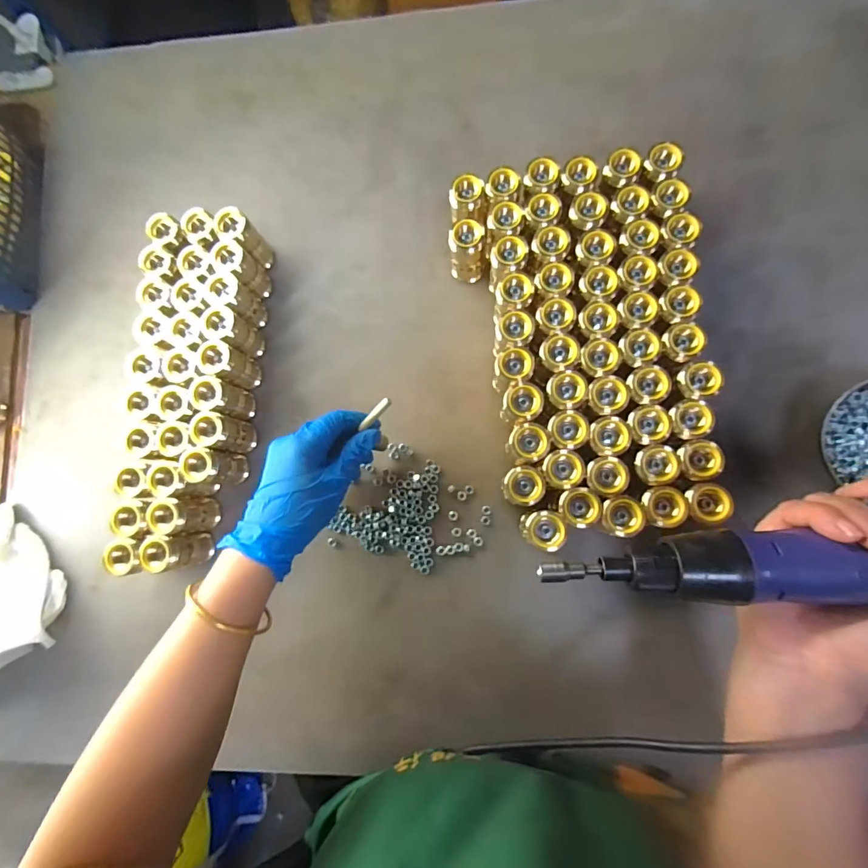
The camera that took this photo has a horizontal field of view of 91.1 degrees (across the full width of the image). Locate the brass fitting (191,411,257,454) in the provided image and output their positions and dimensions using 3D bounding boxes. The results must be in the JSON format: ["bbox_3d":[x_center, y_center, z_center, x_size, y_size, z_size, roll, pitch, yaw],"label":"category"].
[{"bbox_3d":[-0.196,0.000,0.404,0.028,0.064,0.032,8,84,7],"label":"brass fitting"}]

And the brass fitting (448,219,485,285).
[{"bbox_3d":[0.031,-0.171,0.401,0.030,0.059,0.027,7,84,6],"label":"brass fitting"}]

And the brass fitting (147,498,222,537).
[{"bbox_3d":[-0.231,0.076,0.397,0.028,0.063,0.031,4,83,6],"label":"brass fitting"}]

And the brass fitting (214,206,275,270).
[{"bbox_3d":[-0.188,-0.195,0.423,0.033,0.059,0.027,45,89,9],"label":"brass fitting"}]

